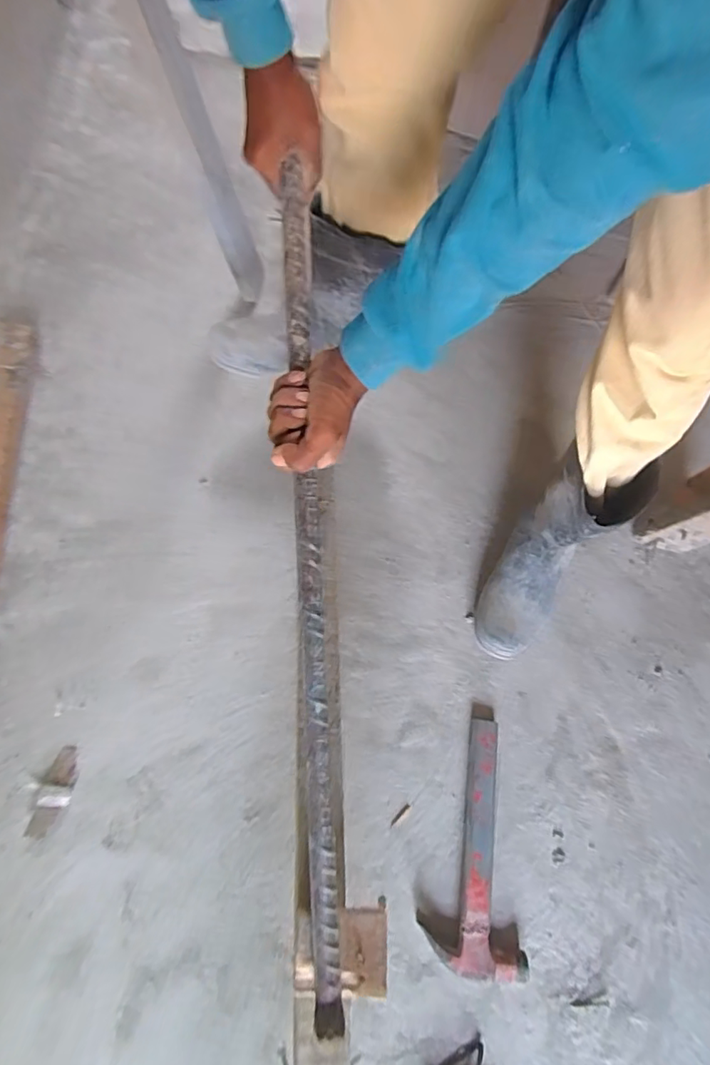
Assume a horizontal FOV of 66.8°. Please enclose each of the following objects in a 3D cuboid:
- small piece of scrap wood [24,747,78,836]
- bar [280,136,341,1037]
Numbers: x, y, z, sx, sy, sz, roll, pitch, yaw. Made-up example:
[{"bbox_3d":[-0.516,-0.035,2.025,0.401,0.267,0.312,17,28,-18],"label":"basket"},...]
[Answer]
[{"bbox_3d":[-0.371,0.319,0.664,0.043,0.009,0.101,3,53,2],"label":"small piece of scrap wood"},{"bbox_3d":[-0.038,0.021,0.454,0.027,0.016,0.698,-2,83,-4],"label":"bar"}]

